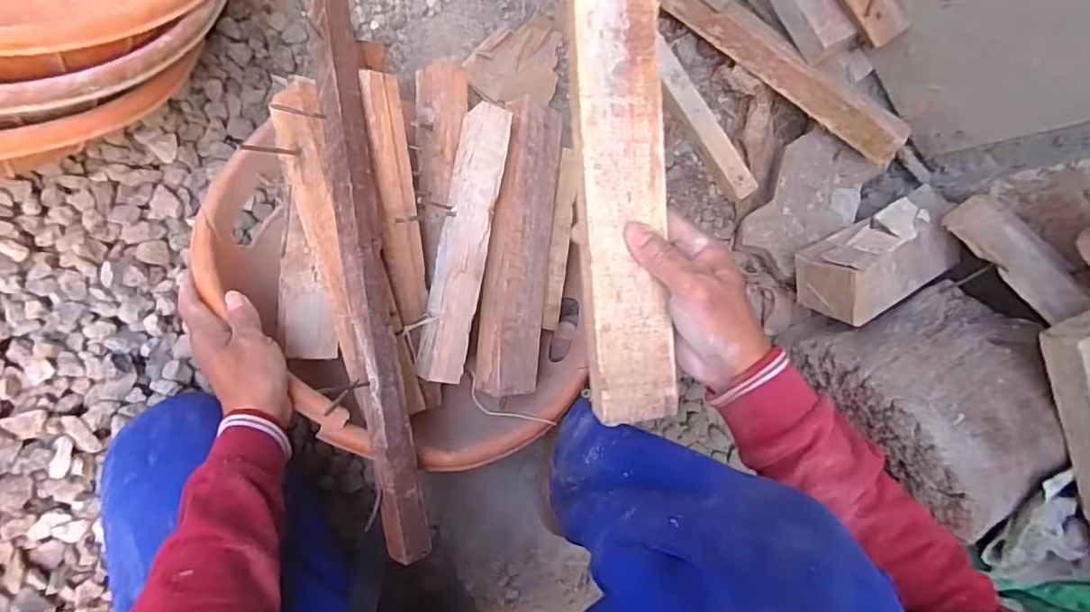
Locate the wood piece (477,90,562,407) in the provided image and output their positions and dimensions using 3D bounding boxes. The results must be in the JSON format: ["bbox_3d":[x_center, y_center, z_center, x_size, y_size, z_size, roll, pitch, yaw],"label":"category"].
[{"bbox_3d":[-0.026,-0.061,0.589,0.067,0.039,0.306,6,91,-8],"label":"wood piece"}]

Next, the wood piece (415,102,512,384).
[{"bbox_3d":[-0.081,-0.064,0.557,0.049,0.040,0.277,11,90,-8],"label":"wood piece"}]

